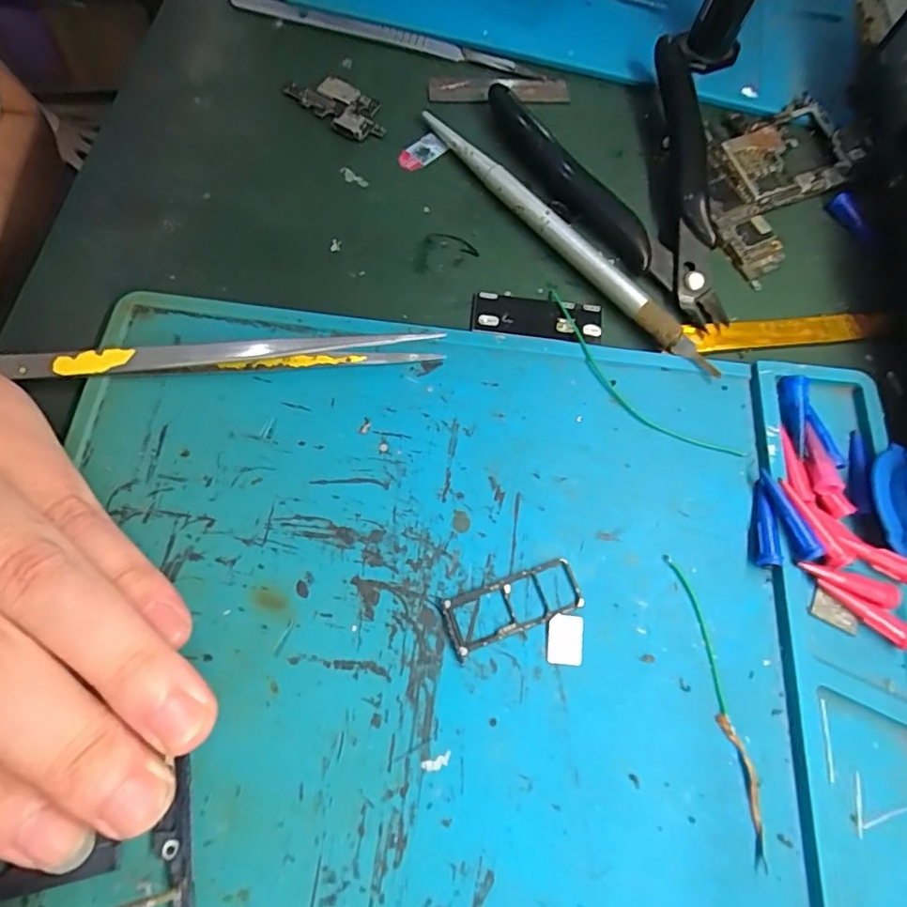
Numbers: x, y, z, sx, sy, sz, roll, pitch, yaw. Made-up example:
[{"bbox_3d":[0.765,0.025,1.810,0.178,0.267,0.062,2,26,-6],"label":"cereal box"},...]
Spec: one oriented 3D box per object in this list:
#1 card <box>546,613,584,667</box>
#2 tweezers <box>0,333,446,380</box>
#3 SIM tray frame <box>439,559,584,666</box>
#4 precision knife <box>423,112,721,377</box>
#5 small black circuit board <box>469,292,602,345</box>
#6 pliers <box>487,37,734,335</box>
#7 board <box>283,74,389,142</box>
[{"bbox_3d":[0.030,0.051,0.145,0.009,0.004,0.013,6,77,2],"label":"card"},{"bbox_3d":[-0.069,-0.030,0.164,0.128,0.008,0.009,-5,70,-5],"label":"tweezers"},{"bbox_3d":[0.017,0.042,0.147,0.039,0.004,0.016,-17,71,-9],"label":"SIM tray frame"},{"bbox_3d":[0.037,-0.077,0.188,0.009,0.008,0.139,-40,78,-16],"label":"precision knife"},{"bbox_3d":[0.028,-0.045,0.180,0.044,0.004,0.017,7,69,0],"label":"small black circuit board"},{"bbox_3d":[0.076,-0.112,0.202,0.090,0.010,0.118,-40,78,-16],"label":"pliers"},{"bbox_3d":[-0.043,-0.135,0.206,0.041,0.004,0.020,42,73,11],"label":"board"}]

